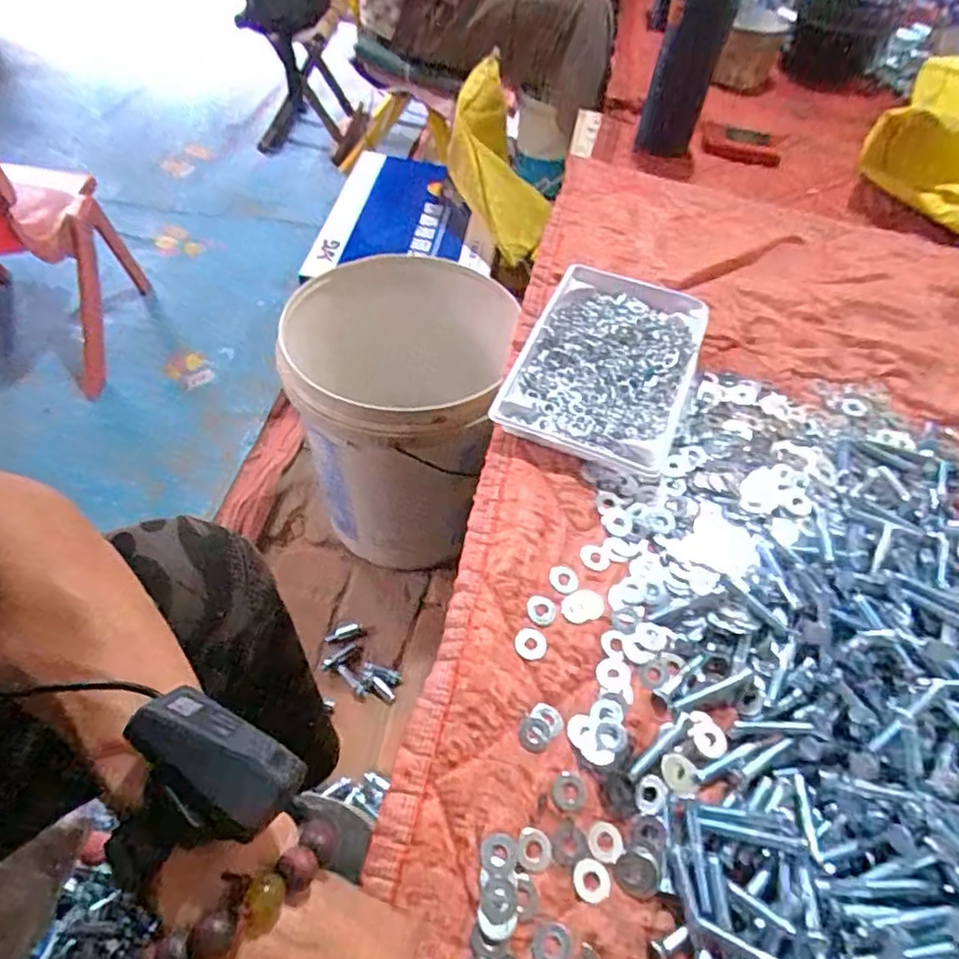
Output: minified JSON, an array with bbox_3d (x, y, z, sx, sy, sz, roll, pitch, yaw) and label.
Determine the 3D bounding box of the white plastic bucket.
[{"bbox_3d":[-0.111,-0.084,0.923,0.267,0.340,0.269,8,54,2],"label":"white plastic bucket"}]

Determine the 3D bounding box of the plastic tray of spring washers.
[{"bbox_3d":[0.120,-0.111,0.604,0.153,0.031,0.232,20,56,11],"label":"plastic tray of spring washers"}]

